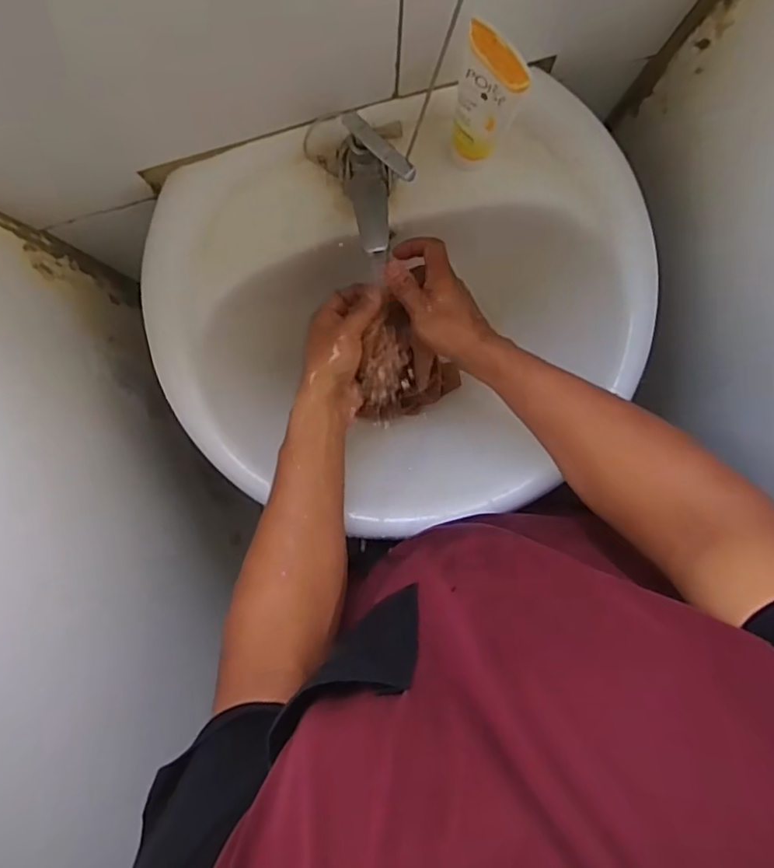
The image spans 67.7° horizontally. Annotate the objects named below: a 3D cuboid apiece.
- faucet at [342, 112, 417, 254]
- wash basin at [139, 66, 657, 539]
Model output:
[{"bbox_3d":[-0.007,-0.210,0.504,0.055,0.073,0.116,-16,93,0],"label":"faucet"},{"bbox_3d":[0.019,-0.116,0.593,0.469,0.138,0.361,-16,93,0],"label":"wash basin"}]

